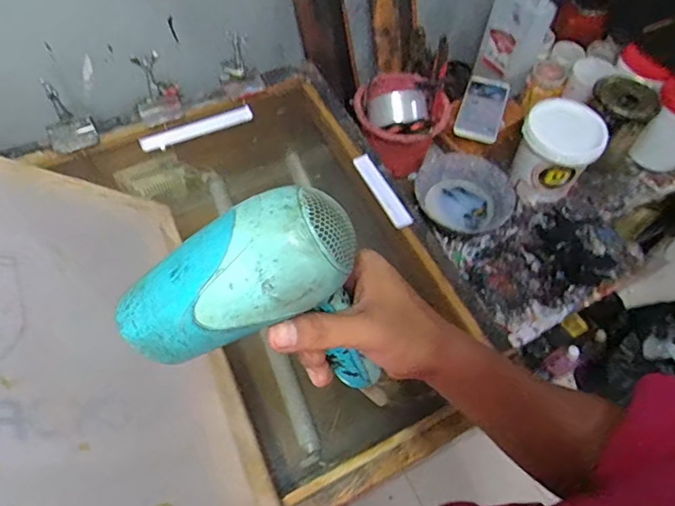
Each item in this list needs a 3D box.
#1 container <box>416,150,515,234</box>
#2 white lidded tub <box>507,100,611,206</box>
[{"bbox_3d":[0.214,-0.103,0.845,0.165,0.053,0.127,35,63,17],"label":"container"},{"bbox_3d":[0.362,-0.166,0.862,0.127,0.138,0.108,33,62,17],"label":"white lidded tub"}]

